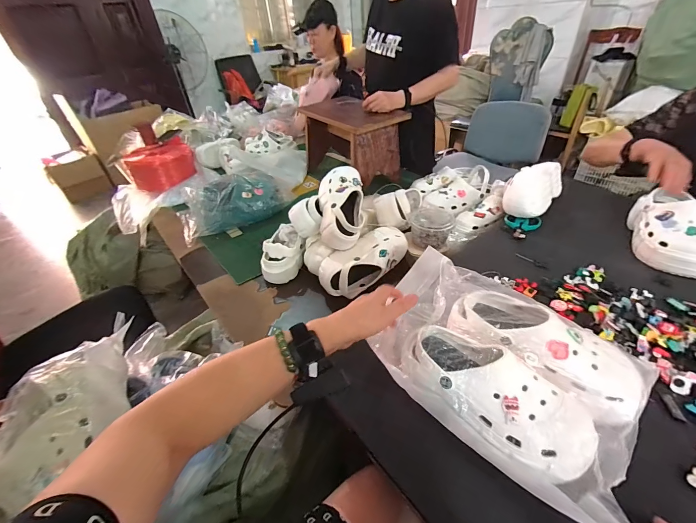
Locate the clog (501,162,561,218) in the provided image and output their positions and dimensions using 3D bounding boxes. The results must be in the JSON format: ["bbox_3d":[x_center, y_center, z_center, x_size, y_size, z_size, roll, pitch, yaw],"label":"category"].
[{"bbox_3d":[0.504,-0.195,0.846,0.099,0.105,0.219,27,49,35],"label":"clog"}]

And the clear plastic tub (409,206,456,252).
[{"bbox_3d":[0.221,-0.085,0.828,0.113,0.070,0.097,4,39,12],"label":"clear plastic tub"}]

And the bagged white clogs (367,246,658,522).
[{"bbox_3d":[0.204,0.136,0.431,0.317,0.093,0.206,28,49,35],"label":"bagged white clogs"}]

